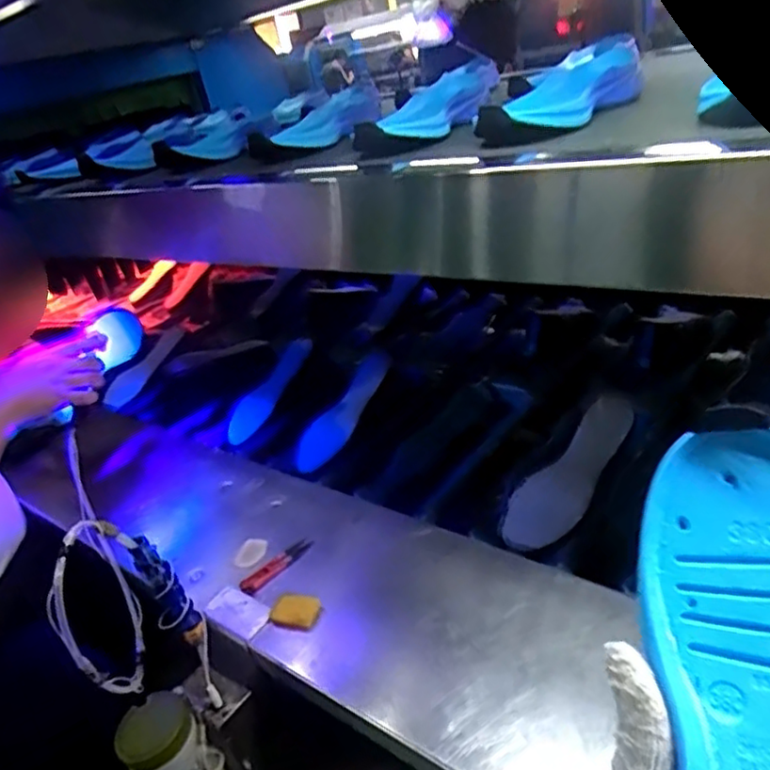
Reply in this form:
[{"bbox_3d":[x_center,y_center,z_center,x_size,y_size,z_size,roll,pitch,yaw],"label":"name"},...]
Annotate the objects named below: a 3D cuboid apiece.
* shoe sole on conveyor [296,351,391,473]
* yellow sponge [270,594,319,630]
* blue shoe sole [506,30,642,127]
[{"bbox_3d":[-0.064,0.041,1.080,0.062,0.028,0.254,15,59,40],"label":"shoe sole on conveyor"},{"bbox_3d":[-0.097,0.249,0.704,0.052,0.019,0.033,2,24,19],"label":"yellow sponge"},{"bbox_3d":[0.190,-0.301,0.667,0.079,0.060,0.252,14,45,39],"label":"blue shoe sole"}]

